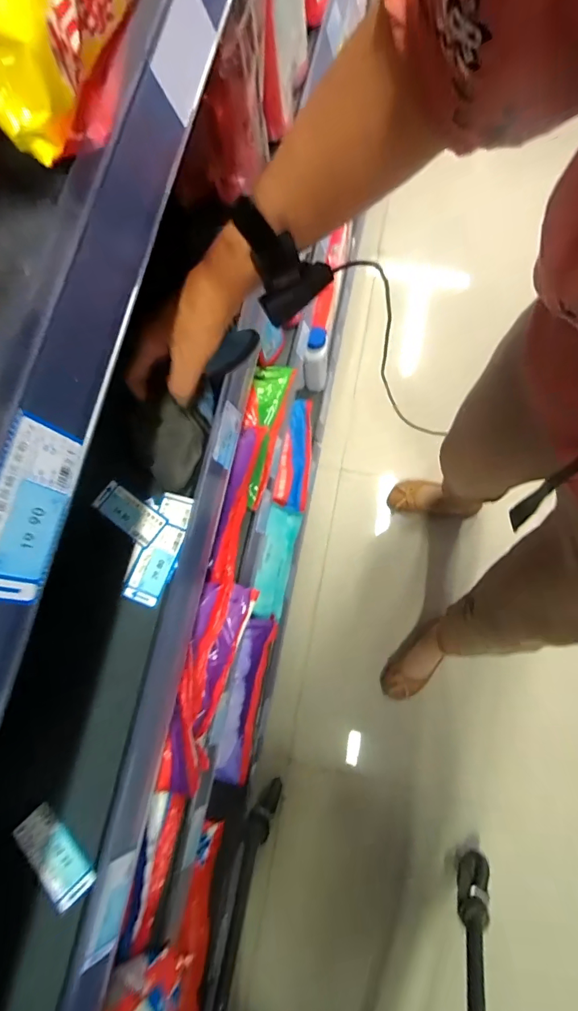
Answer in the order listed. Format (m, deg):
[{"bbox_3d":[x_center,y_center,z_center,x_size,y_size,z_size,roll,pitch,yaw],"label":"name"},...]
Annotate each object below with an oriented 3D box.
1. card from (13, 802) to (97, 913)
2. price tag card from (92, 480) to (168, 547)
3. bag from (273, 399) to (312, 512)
[{"bbox_3d":[-0.211,0.314,0.391,0.038,0.006,0.081,-37,72,-22],"label":"card"},{"bbox_3d":[-0.171,0.009,0.465,0.081,0.004,0.036,35,78,10],"label":"price tag card"},{"bbox_3d":[0.018,-0.127,1.125,0.081,0.061,0.302,6,75,3],"label":"bag"}]

